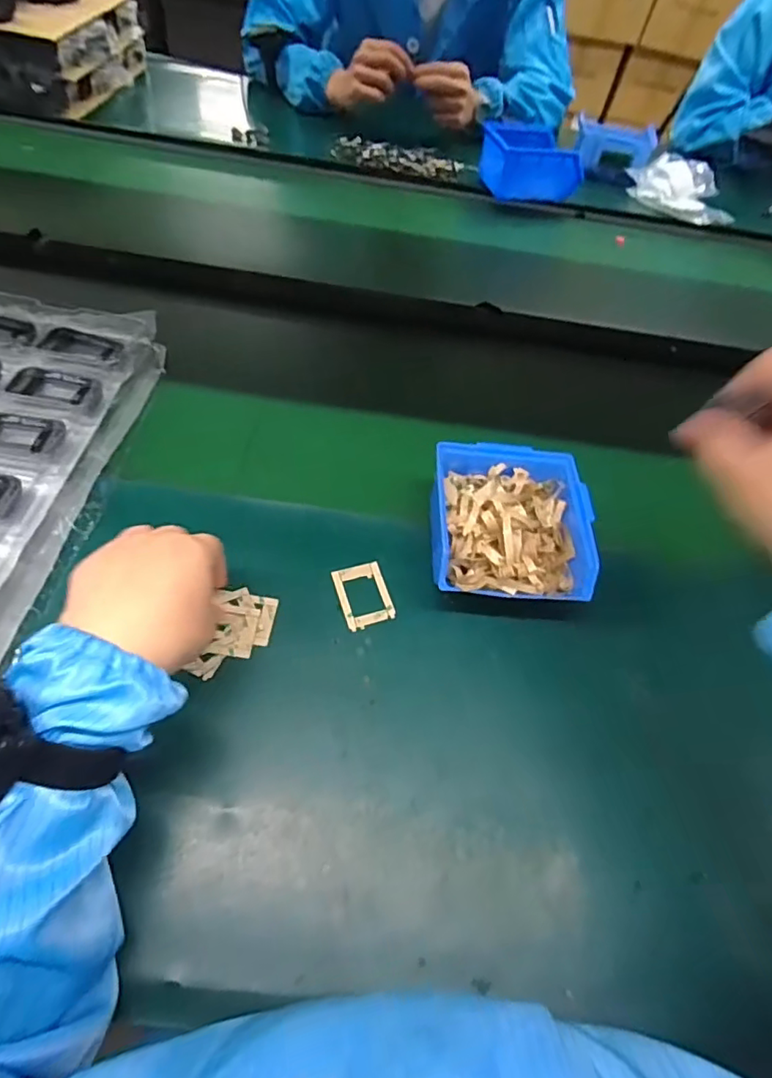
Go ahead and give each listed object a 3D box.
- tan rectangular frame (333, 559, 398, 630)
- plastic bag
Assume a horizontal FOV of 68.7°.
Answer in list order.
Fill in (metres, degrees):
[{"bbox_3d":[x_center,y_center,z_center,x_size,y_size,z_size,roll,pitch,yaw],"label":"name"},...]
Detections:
[{"bbox_3d":[-0.018,0.045,0.465,0.040,0.004,0.055,-13,59,-16],"label":"tan rectangular frame"},{"bbox_3d":[0.499,-0.584,0.949,0.145,0.038,0.187,-19,61,-20],"label":"plastic bag"}]

